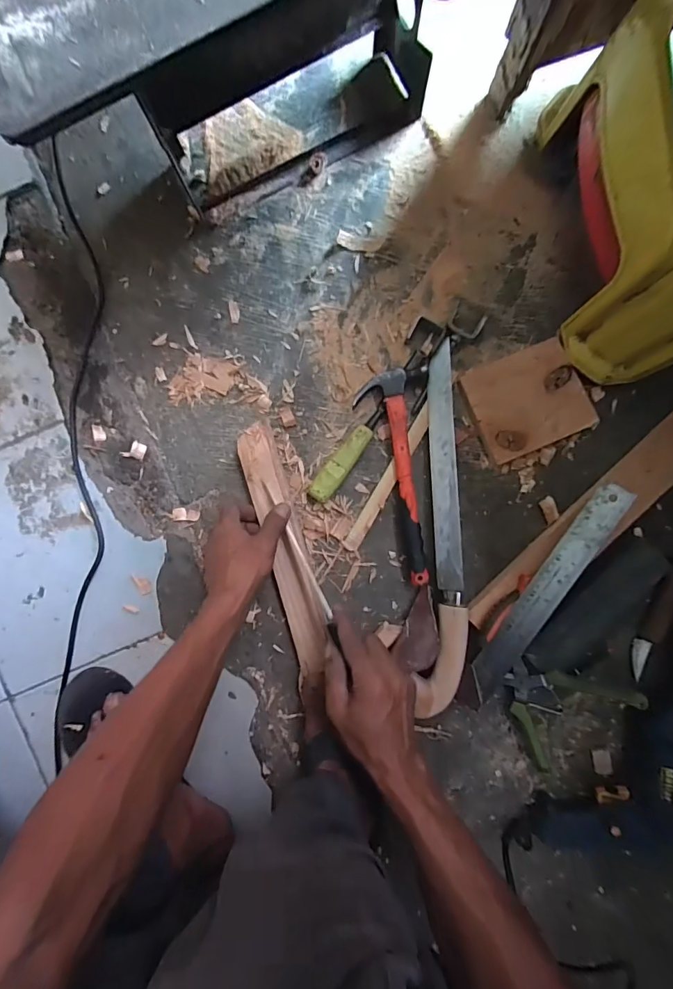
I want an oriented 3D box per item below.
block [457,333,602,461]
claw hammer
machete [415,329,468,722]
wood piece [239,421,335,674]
[{"bbox_3d":[0.238,-0.116,0.514,0.139,0.021,0.120,-23,90,0],"label":"block"},{"bbox_3d":[0.069,-0.022,0.516,0.085,0.030,0.258,0,90,0],"label":"claw hammer"},{"bbox_3d":[0.131,0.037,0.509,0.062,0.054,0.452,3,90,0],"label":"machete"},{"bbox_3d":[-0.060,0.067,0.523,0.052,0.021,0.306,-16,91,0],"label":"wood piece"}]

